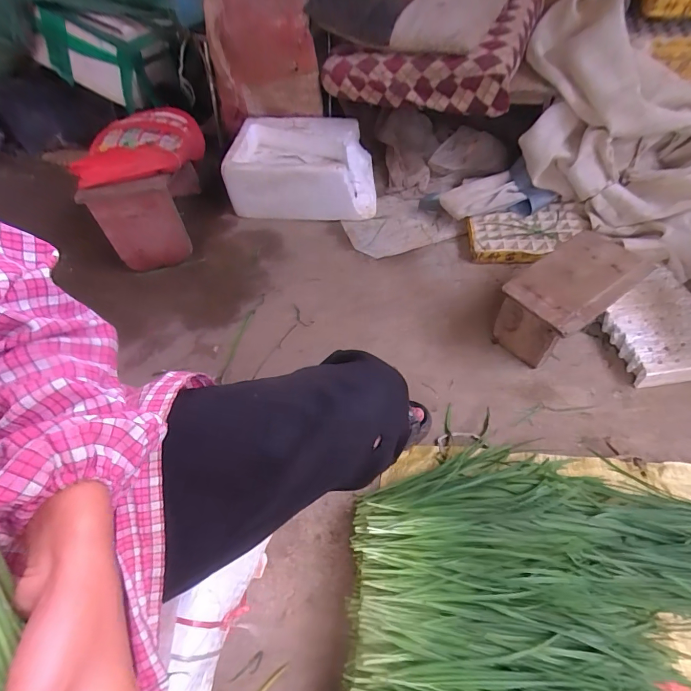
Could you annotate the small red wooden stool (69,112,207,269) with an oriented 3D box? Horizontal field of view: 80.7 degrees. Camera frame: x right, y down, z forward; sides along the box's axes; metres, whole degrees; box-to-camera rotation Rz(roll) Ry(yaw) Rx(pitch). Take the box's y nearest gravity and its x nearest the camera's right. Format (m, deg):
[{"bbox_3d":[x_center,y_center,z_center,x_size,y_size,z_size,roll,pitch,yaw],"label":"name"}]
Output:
[{"bbox_3d":[-0.570,-0.479,1.234,0.246,0.292,0.425,-7,51,-1],"label":"small red wooden stool"}]

